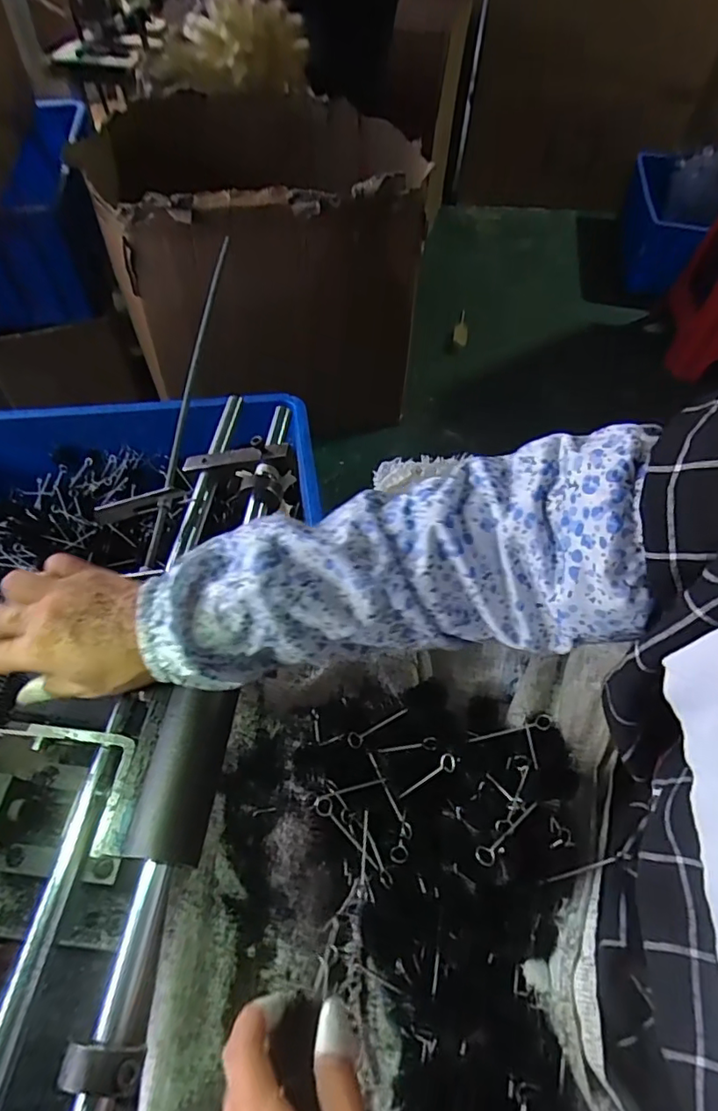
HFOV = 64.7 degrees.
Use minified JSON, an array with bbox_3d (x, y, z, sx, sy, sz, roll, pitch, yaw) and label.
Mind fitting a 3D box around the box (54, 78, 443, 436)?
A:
[{"bbox_3d":[-0.214,-0.658,1.312,0.619,0.545,0.496,-7,56,-8],"label":"box"}]

